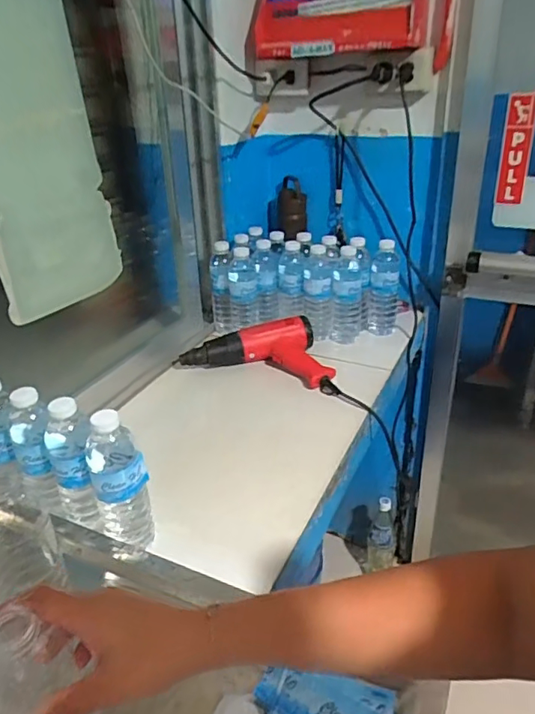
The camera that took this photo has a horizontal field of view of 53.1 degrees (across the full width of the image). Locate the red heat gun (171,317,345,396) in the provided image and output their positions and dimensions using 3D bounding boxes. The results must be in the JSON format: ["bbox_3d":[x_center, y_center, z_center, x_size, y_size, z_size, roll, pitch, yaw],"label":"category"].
[{"bbox_3d":[-0.001,-0.022,1.079,0.319,0.069,0.161,8,31,18],"label":"red heat gun"}]

